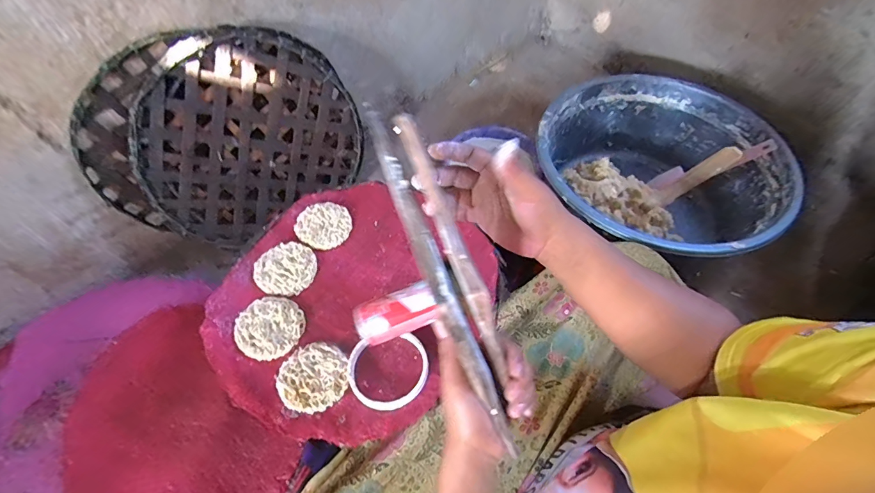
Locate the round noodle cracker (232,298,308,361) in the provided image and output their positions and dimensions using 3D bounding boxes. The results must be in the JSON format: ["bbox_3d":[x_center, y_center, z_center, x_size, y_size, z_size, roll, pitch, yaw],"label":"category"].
[{"bbox_3d":[-0.198,0.095,0.484,0.075,0.011,0.076,-1,56,1],"label":"round noodle cracker"}]

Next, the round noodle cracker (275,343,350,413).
[{"bbox_3d":[-0.138,0.143,0.447,0.072,0.007,0.074,-1,56,1],"label":"round noodle cracker"}]

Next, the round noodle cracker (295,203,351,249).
[{"bbox_3d":[-0.157,-0.029,0.563,0.074,0.010,0.070,-1,56,1],"label":"round noodle cracker"}]

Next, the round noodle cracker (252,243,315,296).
[{"bbox_3d":[-0.197,0.028,0.527,0.075,0.011,0.071,-1,56,1],"label":"round noodle cracker"}]

